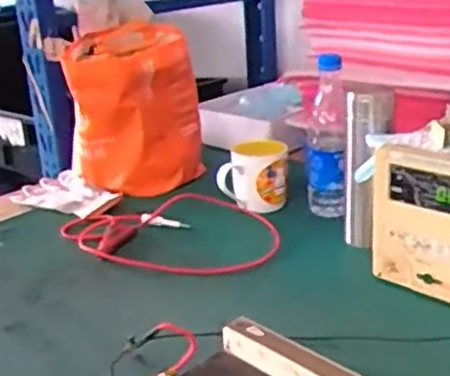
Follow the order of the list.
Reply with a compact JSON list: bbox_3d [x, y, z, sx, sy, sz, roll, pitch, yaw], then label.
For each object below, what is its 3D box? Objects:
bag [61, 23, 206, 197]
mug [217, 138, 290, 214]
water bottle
[{"bbox_3d":[-0.142,-0.120,1.093,0.200,0.237,0.159,-6,22,-7],"label":"bag"},{"bbox_3d":[0.042,-0.020,1.006,0.102,0.102,0.071,-4,22,-2],"label":"mug"},{"bbox_3d":[0.137,-0.065,0.954,0.063,0.234,0.077,0,22,7],"label":"water bottle"}]

